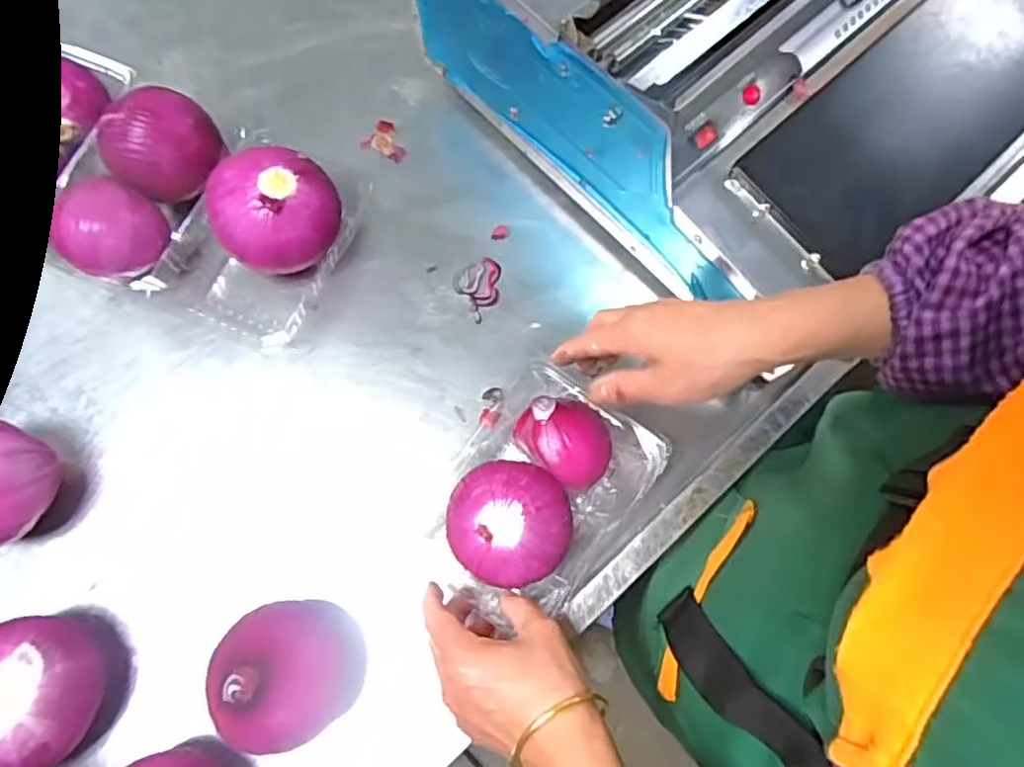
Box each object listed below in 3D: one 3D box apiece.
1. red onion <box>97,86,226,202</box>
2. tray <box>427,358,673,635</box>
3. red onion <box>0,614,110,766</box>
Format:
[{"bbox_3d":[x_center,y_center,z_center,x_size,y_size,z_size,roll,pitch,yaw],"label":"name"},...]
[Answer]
[{"bbox_3d":[-0.286,-0.192,0.550,0.085,0.087,0.072,-36,77,-11],"label":"red onion"},{"bbox_3d":[0.018,0.082,0.482,0.137,0.079,0.167,34,75,9],"label":"tray"},{"bbox_3d":[-0.329,0.207,0.440,0.094,0.071,0.093,0,73,-1],"label":"red onion"}]

